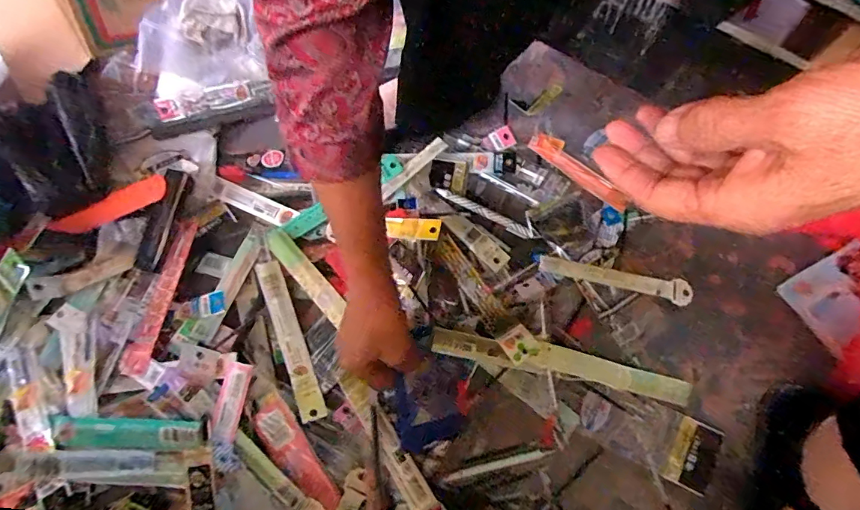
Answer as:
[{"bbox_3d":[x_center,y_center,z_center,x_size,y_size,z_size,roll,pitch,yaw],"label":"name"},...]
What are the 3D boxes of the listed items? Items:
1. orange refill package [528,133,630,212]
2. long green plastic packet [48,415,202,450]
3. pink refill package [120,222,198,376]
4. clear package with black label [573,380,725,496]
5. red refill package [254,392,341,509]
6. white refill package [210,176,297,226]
[{"bbox_3d":[0.175,-0.099,0.522,0.131,0.007,0.029,39,81,8],"label":"orange refill package"},{"bbox_3d":[-0.275,0.160,0.405,0.144,0.020,0.025,1,76,3],"label":"long green plastic packet"},{"bbox_3d":[-0.285,0.041,0.478,0.025,0.008,0.170,5,63,2],"label":"pink refill package"},{"bbox_3d":[0.219,0.178,0.454,0.137,0.007,0.063,25,80,6],"label":"clear package with black label"},{"bbox_3d":[-0.133,0.196,0.440,0.032,0.008,0.122,-34,82,-20],"label":"red refill package"},{"bbox_3d":[-0.212,-0.063,0.532,0.111,0.006,0.025,24,80,6],"label":"white refill package"}]

